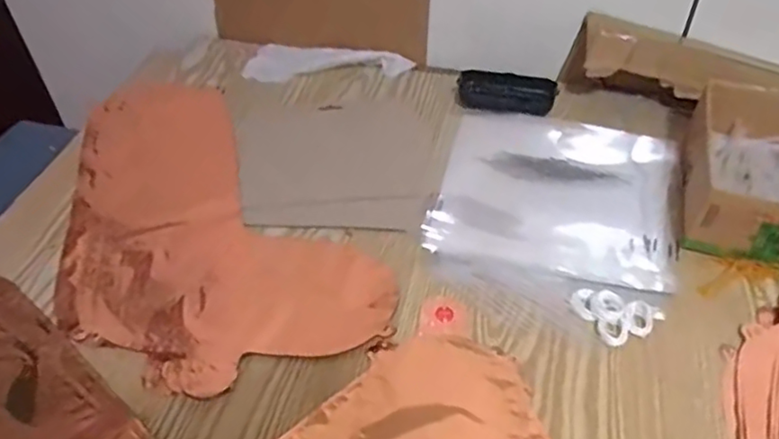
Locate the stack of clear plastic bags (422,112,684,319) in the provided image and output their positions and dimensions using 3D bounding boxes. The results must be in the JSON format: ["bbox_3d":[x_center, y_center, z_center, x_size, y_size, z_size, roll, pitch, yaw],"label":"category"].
[{"bbox_3d":[0.164,-0.028,0.595,0.218,0.019,0.259,11,46,13],"label":"stack of clear plastic bags"}]

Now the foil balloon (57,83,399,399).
[{"bbox_3d":[-0.204,-0.010,0.587,0.224,0.006,0.445,-26,50,-25],"label":"foil balloon"}]

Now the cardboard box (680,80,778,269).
[{"bbox_3d":[0.345,-0.046,0.568,0.126,0.061,0.187,13,46,15],"label":"cardboard box"}]

